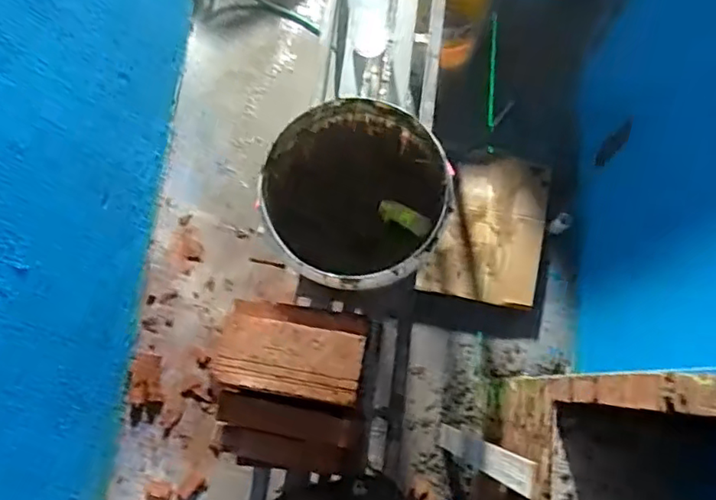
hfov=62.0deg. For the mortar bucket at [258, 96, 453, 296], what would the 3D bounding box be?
[{"bbox_3d":[-0.013,-0.072,1.162,0.338,0.390,0.325,0,77,1],"label":"mortar bucket"}]

